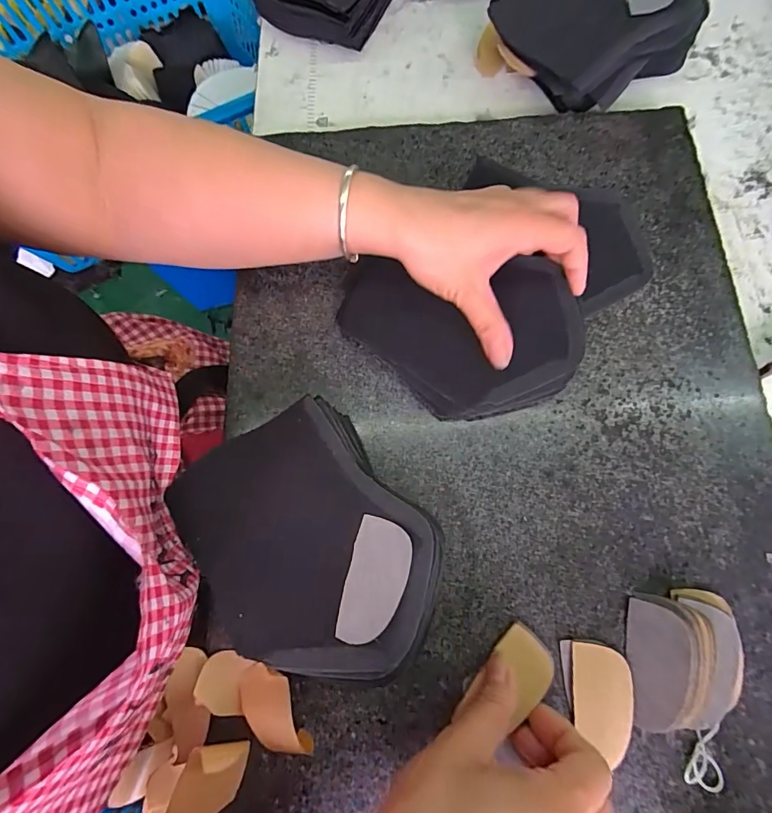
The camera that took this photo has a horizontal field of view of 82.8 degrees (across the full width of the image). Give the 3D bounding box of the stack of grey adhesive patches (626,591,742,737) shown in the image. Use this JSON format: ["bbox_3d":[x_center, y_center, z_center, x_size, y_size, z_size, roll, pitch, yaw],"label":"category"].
[{"bbox_3d":[0.184,0.152,0.261,0.065,0.028,0.074,3,75,3],"label":"stack of grey adhesive patches"}]

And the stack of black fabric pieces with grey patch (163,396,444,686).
[{"bbox_3d":[-0.046,0.087,0.280,0.132,0.037,0.161,-30,76,-6],"label":"stack of black fabric pieces with grey patch"}]

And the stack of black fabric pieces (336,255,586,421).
[{"bbox_3d":[0.055,-0.052,0.319,0.172,0.018,0.118,1,75,2],"label":"stack of black fabric pieces"}]

